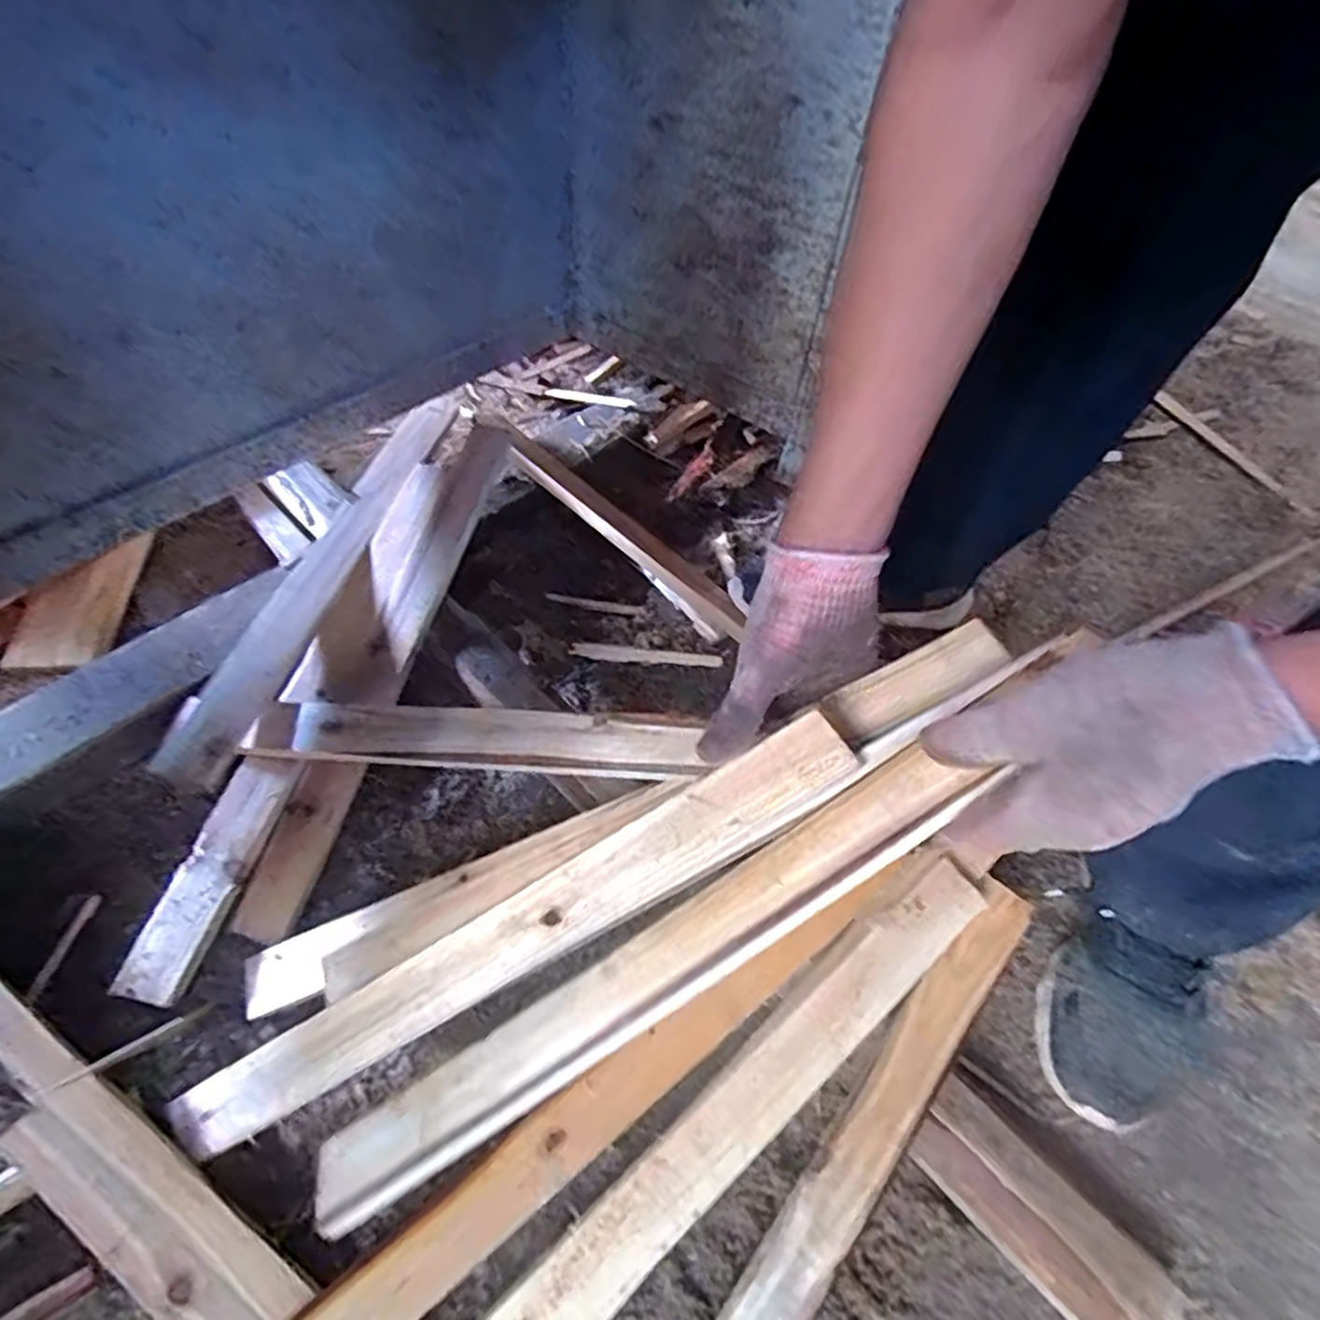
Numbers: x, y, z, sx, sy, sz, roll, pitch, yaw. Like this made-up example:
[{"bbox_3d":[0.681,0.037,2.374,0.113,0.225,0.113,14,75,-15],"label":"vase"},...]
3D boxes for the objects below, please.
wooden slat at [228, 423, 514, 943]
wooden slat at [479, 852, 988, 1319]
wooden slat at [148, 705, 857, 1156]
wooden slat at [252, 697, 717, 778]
[{"bbox_3d":[-0.240,-0.013,0.625,0.046,0.014,0.497,20,69,-9],"label":"wooden slat"},{"bbox_3d":[0.033,0.286,0.428,0.468,0.024,0.049,-36,59,-21],"label":"wooden slat"},{"bbox_3d":[-0.091,0.164,0.434,0.453,0.028,0.060,-32,54,3],"label":"wooden slat"},{"bbox_3d":[-0.135,0.052,0.509,0.337,0.026,0.049,0,47,16],"label":"wooden slat"}]

